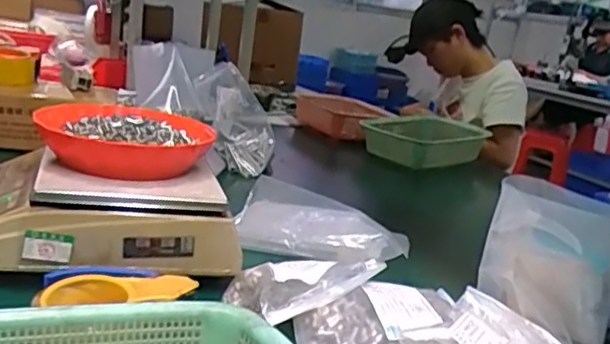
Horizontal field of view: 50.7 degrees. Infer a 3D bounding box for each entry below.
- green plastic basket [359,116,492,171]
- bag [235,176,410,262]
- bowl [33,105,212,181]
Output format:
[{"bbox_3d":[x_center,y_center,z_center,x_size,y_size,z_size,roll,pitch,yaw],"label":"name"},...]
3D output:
[{"bbox_3d":[0.304,-0.076,1.590,0.260,0.077,0.296,18,18,35],"label":"green plastic basket"},{"bbox_3d":[0.024,0.082,0.927,0.247,0.064,0.169,9,15,9],"label":"bag"},{"bbox_3d":[-0.218,-0.029,0.788,0.203,0.073,0.181,4,15,-12],"label":"bowl"}]

